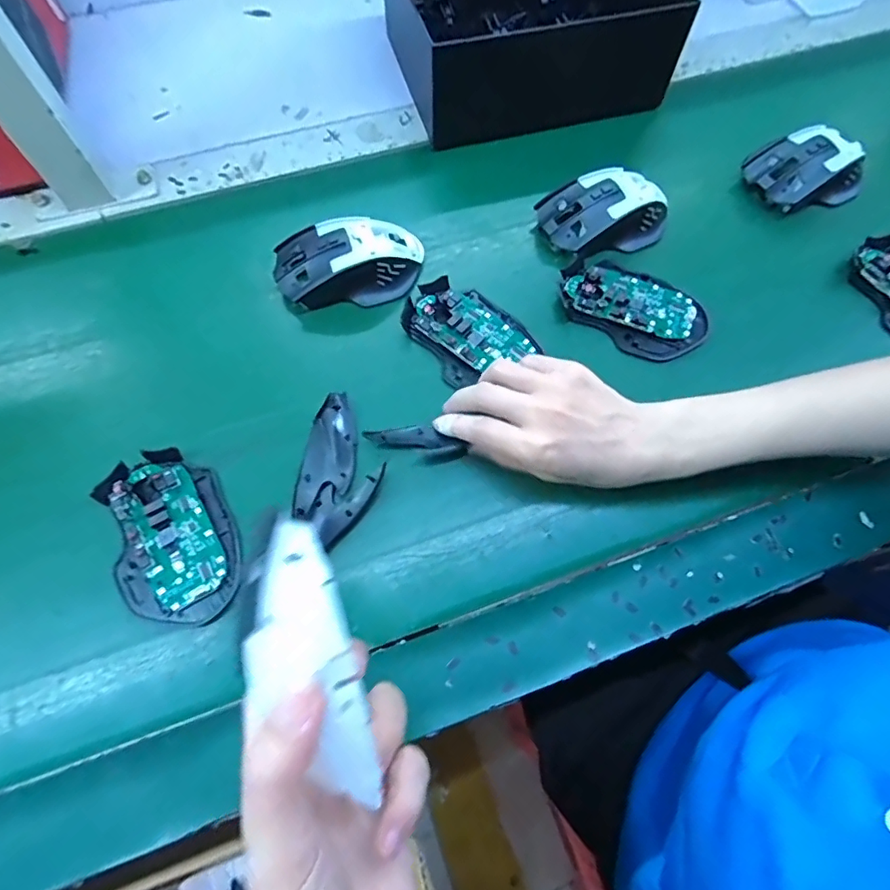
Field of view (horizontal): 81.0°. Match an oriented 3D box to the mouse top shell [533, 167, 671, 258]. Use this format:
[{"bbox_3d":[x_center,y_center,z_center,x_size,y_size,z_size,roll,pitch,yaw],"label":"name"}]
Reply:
[{"bbox_3d":[0.134,-0.191,0.423,0.107,0.032,0.060,-8,67,-5],"label":"mouse top shell"}]

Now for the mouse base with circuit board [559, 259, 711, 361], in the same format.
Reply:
[{"bbox_3d":[0.145,-0.108,0.406,0.112,0.021,0.067,34,70,12],"label":"mouse base with circuit board"}]

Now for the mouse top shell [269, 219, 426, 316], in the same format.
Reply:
[{"bbox_3d":[-0.074,-0.145,0.405,0.117,0.036,0.067,-11,68,-7],"label":"mouse top shell"}]

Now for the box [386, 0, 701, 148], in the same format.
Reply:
[{"bbox_3d":[0.075,-0.392,0.485,0.236,0.092,0.180,-8,67,-6],"label":"box"}]

